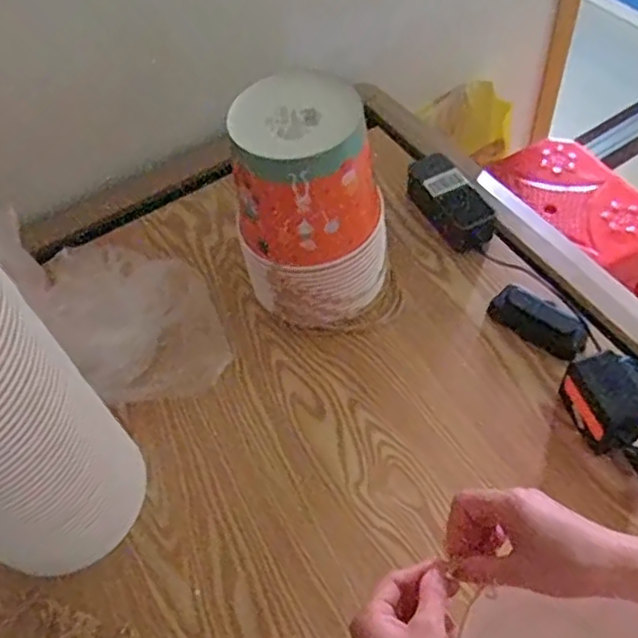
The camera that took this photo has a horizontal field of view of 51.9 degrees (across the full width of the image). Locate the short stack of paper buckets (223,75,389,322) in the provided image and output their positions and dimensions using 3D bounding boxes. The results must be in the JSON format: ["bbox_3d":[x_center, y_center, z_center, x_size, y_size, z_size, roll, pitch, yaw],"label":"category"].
[{"bbox_3d":[-0.008,-0.122,0.713,0.152,0.239,0.168,-7,55,1],"label":"short stack of paper buckets"}]

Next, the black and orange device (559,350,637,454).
[{"bbox_3d":[0.279,0.079,0.641,0.082,0.043,0.085,-40,72,27],"label":"black and orange device"}]

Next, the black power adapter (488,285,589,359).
[{"bbox_3d":[0.248,0.001,0.737,0.110,0.042,0.041,36,65,26],"label":"black power adapter"}]

